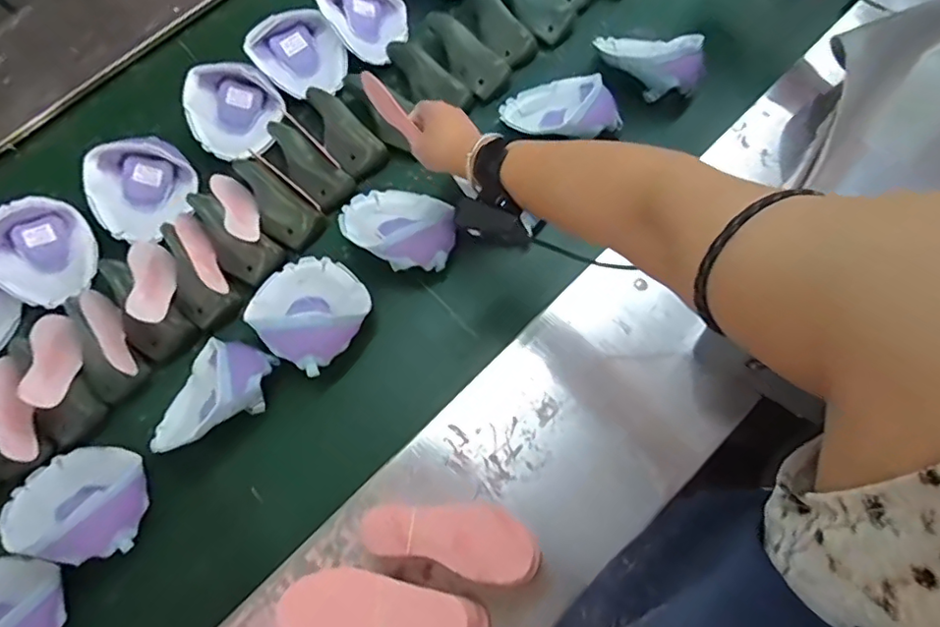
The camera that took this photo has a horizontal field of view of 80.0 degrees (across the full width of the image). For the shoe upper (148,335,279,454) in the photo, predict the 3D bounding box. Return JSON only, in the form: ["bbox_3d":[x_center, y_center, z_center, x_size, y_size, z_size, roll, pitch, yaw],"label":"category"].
[{"bbox_3d":[-0.299,0.096,0.646,0.115,0.073,0.137,16,67,7],"label":"shoe upper"}]

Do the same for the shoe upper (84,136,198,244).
[{"bbox_3d":[-0.458,-0.178,0.779,0.137,0.039,0.133,-39,104,-20],"label":"shoe upper"}]

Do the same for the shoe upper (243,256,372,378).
[{"bbox_3d":[-0.197,-0.014,0.678,0.134,0.056,0.154,-42,73,-16],"label":"shoe upper"}]

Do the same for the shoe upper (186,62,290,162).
[{"bbox_3d":[-0.340,-0.292,0.815,0.136,0.066,0.137,-24,69,-10],"label":"shoe upper"}]

